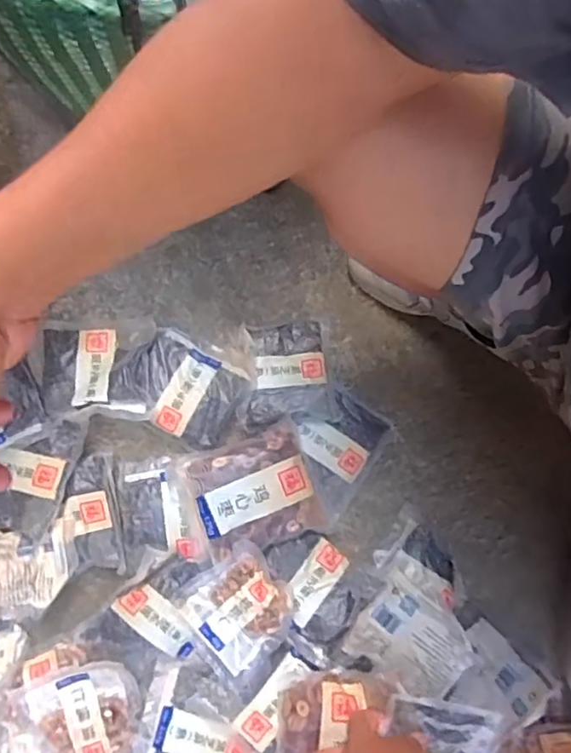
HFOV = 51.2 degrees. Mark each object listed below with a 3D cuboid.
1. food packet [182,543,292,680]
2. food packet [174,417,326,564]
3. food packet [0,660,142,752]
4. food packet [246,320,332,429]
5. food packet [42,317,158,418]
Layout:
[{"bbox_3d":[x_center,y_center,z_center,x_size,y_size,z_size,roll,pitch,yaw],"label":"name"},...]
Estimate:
[{"bbox_3d":[-0.053,0.259,0.673,0.105,0.026,0.100,-38,80,-9],"label":"food packet"},{"bbox_3d":[-0.043,0.136,0.696,0.156,0.038,0.130,-18,77,-5],"label":"food packet"},{"bbox_3d":[-0.231,0.376,0.641,0.148,0.032,0.115,-15,77,-4],"label":"food packet"},{"bbox_3d":[0.001,-0.006,0.747,0.099,0.030,0.129,-6,77,-2],"label":"food packet"},{"bbox_3d":[-0.226,-0.012,0.720,0.129,0.030,0.122,1,77,0],"label":"food packet"}]

